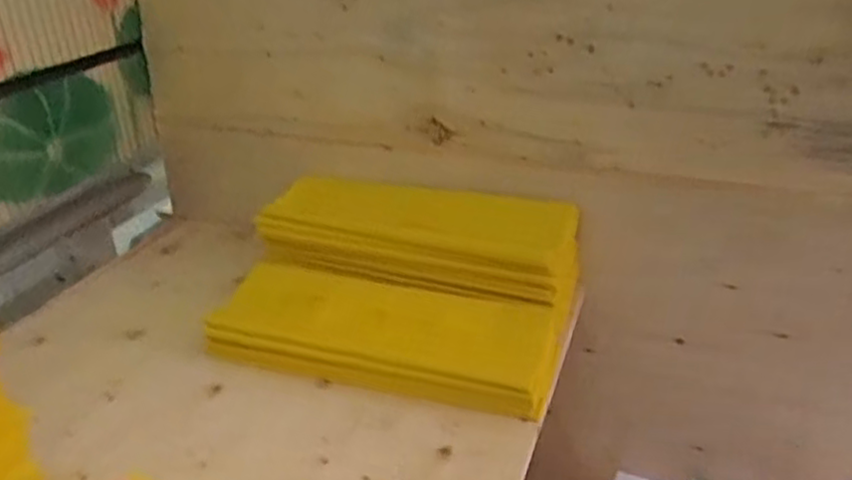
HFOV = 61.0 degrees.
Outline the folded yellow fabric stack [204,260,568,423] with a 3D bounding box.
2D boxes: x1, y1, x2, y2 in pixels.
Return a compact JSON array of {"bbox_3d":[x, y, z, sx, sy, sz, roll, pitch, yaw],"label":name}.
[{"bbox_3d":[-0.043,0.097,0.772,0.356,0.057,0.136,7,29,15],"label":"folded yellow fabric stack"}]

